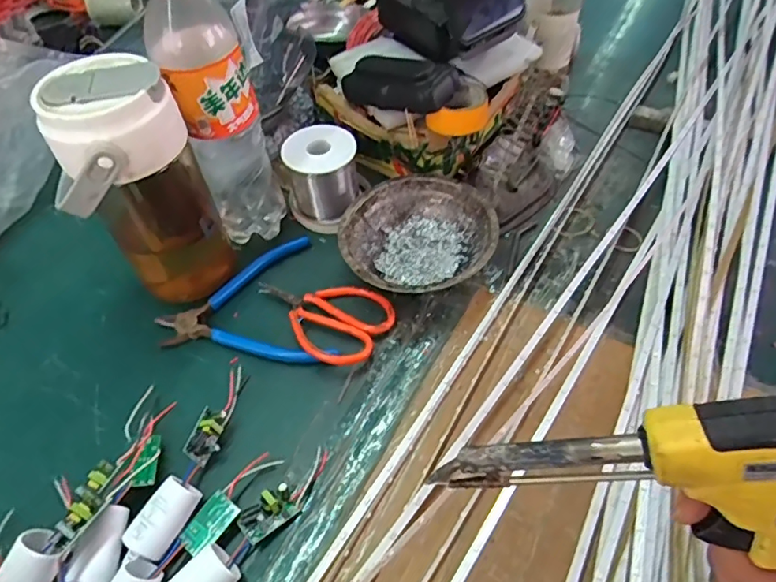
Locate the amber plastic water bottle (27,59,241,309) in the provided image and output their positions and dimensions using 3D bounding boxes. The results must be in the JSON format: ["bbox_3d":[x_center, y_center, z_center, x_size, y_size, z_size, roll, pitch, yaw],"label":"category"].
[{"bbox_3d":[-0.174,-0.067,0.398,0.083,0.185,0.072,-17,52,-9],"label":"amber plastic water bottle"}]

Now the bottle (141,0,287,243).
[{"bbox_3d":[-0.131,-0.138,0.421,0.065,0.231,0.064,-13,51,-6],"label":"bottle"}]

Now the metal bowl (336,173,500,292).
[{"bbox_3d":[0.025,-0.043,0.455,0.124,0.044,0.121,-2,51,2],"label":"metal bowl"}]

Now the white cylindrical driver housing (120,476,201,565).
[{"bbox_3d":[-0.135,0.137,0.325,0.023,0.020,0.044,25,57,22],"label":"white cylindrical driver housing"}]

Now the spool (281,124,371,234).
[{"bbox_3d":[-0.059,-0.107,0.493,0.057,0.066,0.065,19,55,19],"label":"spool"}]

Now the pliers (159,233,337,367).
[{"bbox_3d":[-0.105,-0.001,0.459,0.147,0.013,0.125,7,52,9],"label":"pliers"}]

